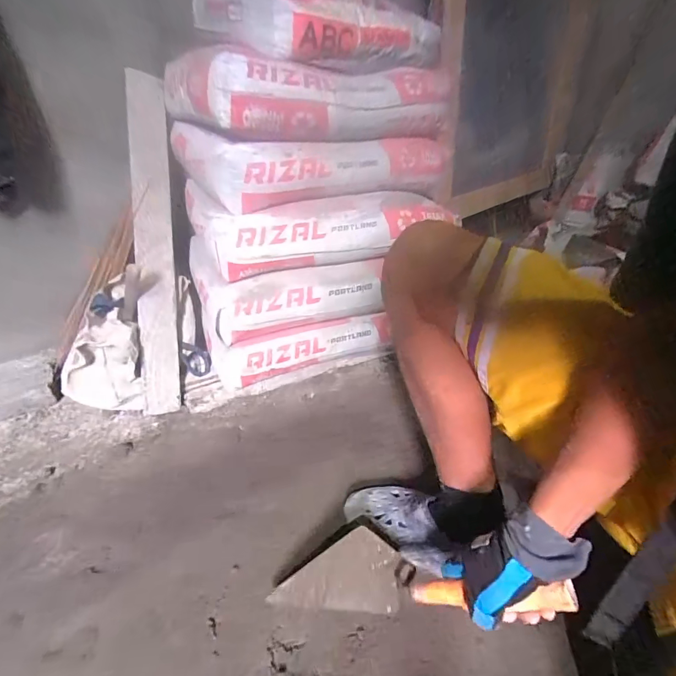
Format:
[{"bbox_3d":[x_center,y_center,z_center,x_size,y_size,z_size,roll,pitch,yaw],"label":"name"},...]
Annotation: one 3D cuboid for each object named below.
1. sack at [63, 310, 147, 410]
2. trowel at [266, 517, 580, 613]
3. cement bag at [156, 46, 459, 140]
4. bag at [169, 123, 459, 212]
[{"bbox_3d":[-0.498,0.056,0.843,0.157,0.179,0.128,-23,38,-35],"label":"sack"},{"bbox_3d":[0.083,0.287,0.467,0.347,0.107,0.076,-19,19,31],"label":"trowel"},{"bbox_3d":[-0.050,-0.521,0.879,0.549,0.129,0.351,-19,36,-31],"label":"cement bag"},{"bbox_3d":[-0.065,-0.417,0.945,0.530,0.121,0.393,-19,36,-31],"label":"bag"}]

